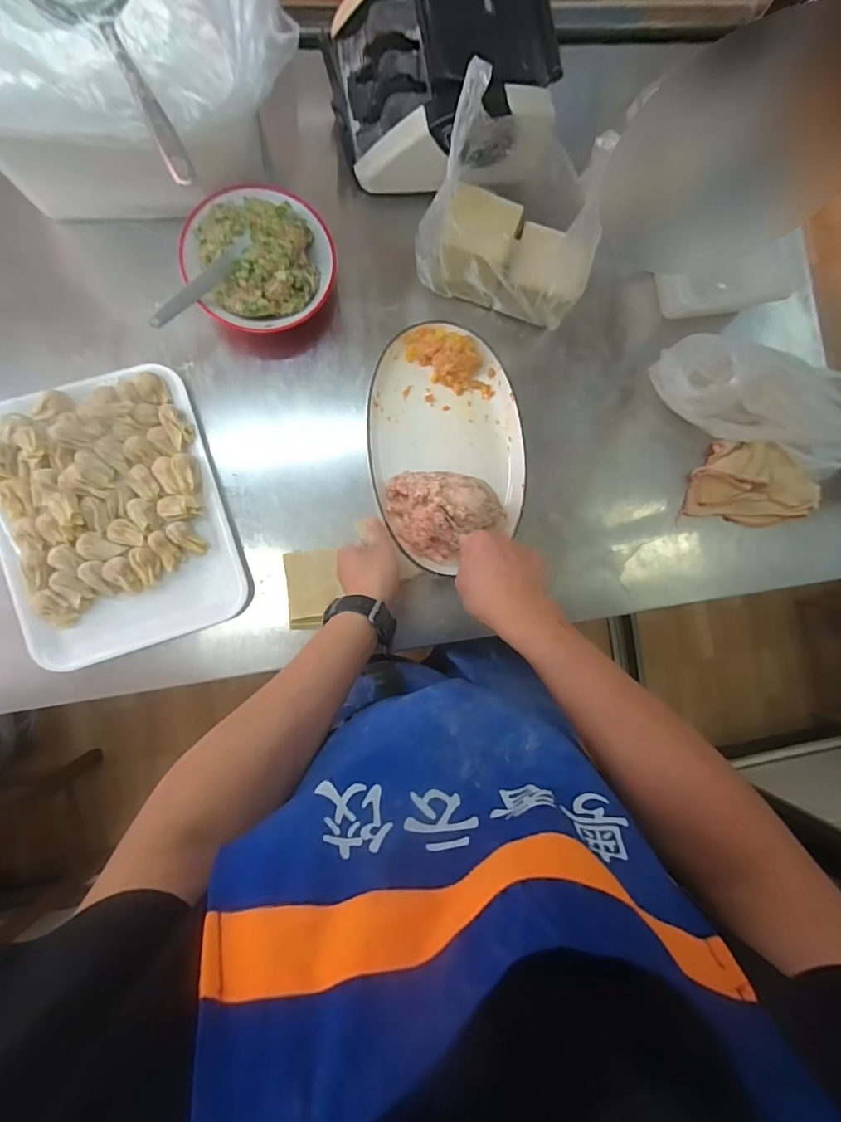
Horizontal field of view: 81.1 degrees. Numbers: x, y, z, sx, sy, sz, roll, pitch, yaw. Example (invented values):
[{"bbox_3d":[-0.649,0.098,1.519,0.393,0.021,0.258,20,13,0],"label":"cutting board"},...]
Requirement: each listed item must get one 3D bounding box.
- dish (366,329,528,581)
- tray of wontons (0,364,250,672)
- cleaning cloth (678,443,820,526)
[{"bbox_3d":[0.036,-0.143,0.602,0.186,0.080,0.299,-5,88,-7],"label":"dish"},{"bbox_3d":[-0.369,-0.054,0.583,0.253,0.042,0.321,-18,90,-7],"label":"tray of wontons"},{"bbox_3d":[0.471,-0.104,0.688,0.183,0.033,0.106,10,86,-6],"label":"cleaning cloth"}]

